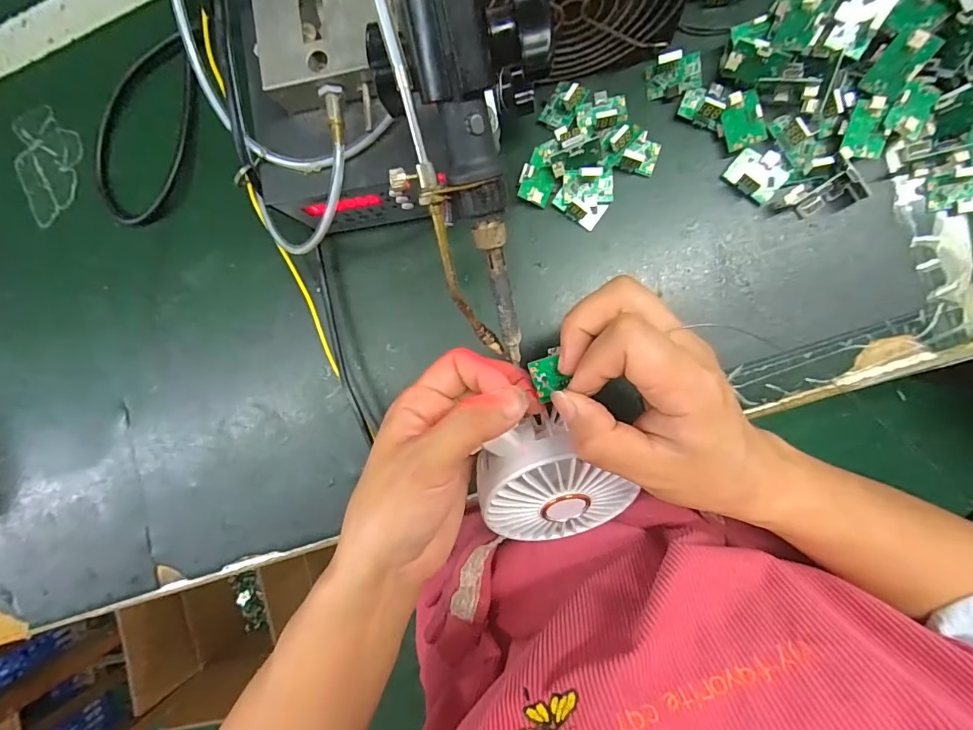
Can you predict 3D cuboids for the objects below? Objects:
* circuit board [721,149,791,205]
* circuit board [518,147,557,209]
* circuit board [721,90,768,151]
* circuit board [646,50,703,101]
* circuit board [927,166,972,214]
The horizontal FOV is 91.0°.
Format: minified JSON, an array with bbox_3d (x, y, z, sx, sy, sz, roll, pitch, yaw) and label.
[{"bbox_3d":[0.160,-0.112,0.282,0.030,0.012,0.024,42,97,4],"label":"circuit board"},{"bbox_3d":[0.032,-0.117,0.298,0.021,0.009,0.030,24,95,6],"label":"circuit board"},{"bbox_3d":[0.148,-0.142,0.276,0.020,0.004,0.030,-15,98,25],"label":"circuit board"},{"bbox_3d":[0.112,-0.172,0.283,0.030,0.014,0.022,-4,92,8],"label":"circuit board"},{"bbox_3d":[0.262,-0.095,0.261,0.030,0.011,0.022,2,93,36],"label":"circuit board"}]

